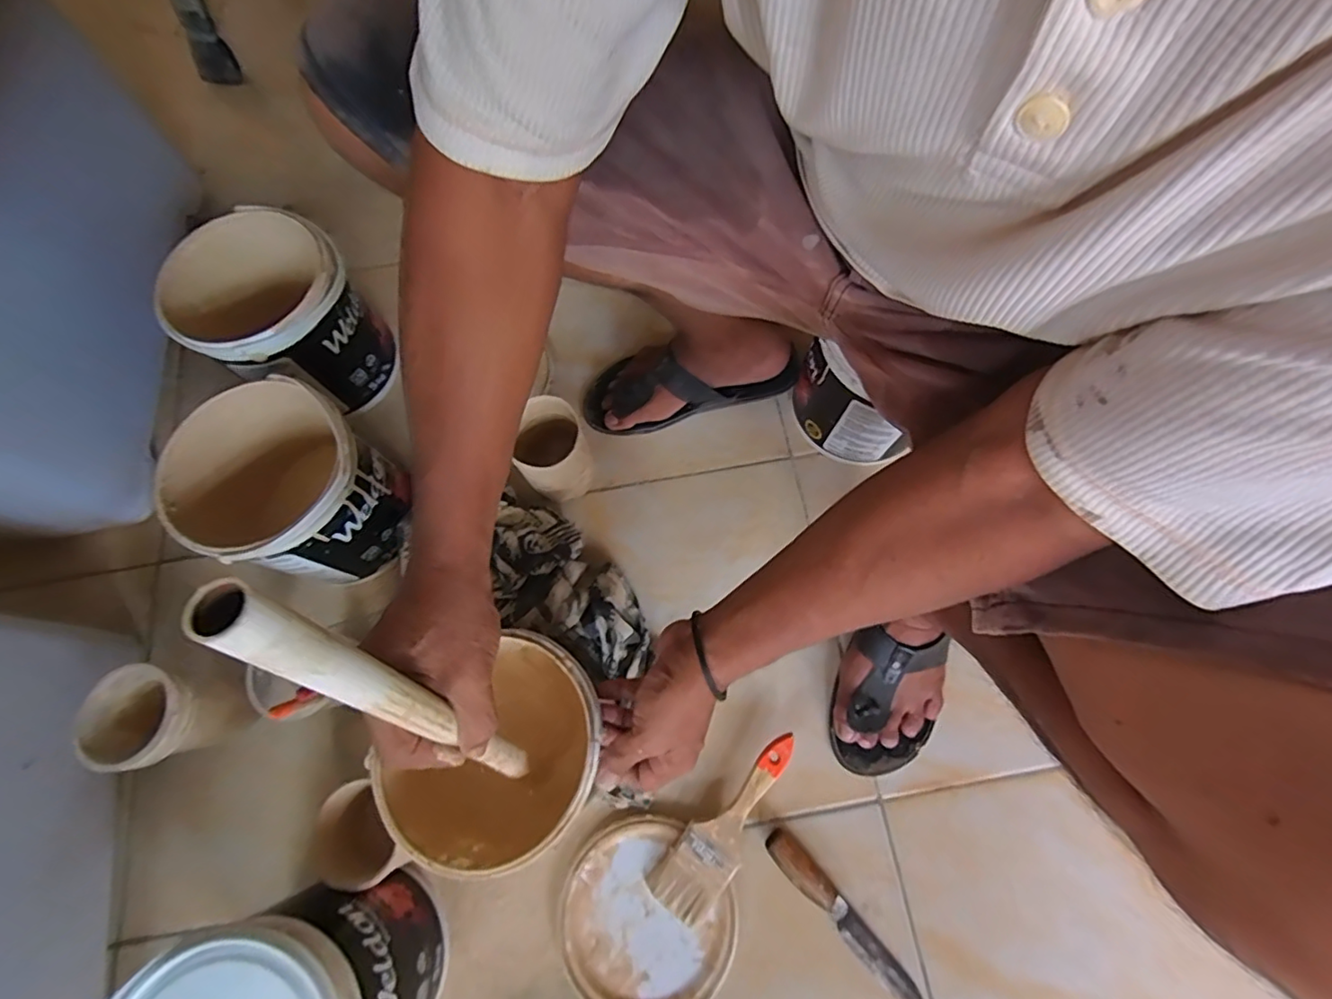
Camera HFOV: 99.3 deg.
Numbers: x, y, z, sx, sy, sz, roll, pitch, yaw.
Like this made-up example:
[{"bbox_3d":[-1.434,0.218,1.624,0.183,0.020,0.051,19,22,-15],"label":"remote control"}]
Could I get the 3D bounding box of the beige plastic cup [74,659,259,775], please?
[{"bbox_3d":[-0.488,0.217,0.575,0.092,0.135,0.088,11,73,3],"label":"beige plastic cup"}]

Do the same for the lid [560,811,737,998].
[{"bbox_3d":[-0.023,0.425,0.571,0.163,0.011,0.177,0,72,0],"label":"lid"}]

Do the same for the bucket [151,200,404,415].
[{"bbox_3d":[-0.450,-0.216,0.681,0.163,0.164,0.175,0,72,0],"label":"bucket"}]

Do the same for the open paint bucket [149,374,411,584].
[{"bbox_3d":[-0.392,-0.004,0.613,0.176,0.182,0.165,0,72,0],"label":"open paint bucket"}]

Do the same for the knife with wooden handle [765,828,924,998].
[{"bbox_3d":[0.182,0.426,0.567,0.028,0.026,0.207,-41,77,-12],"label":"knife with wooden handle"}]

